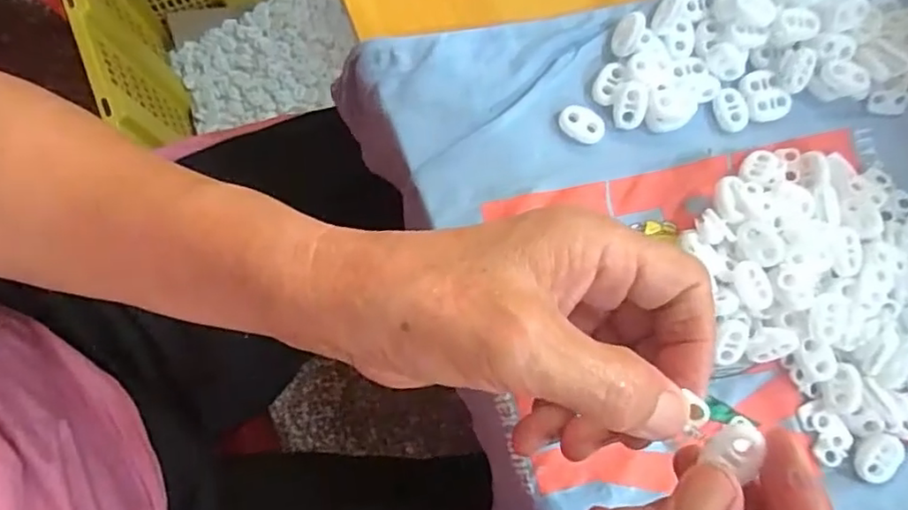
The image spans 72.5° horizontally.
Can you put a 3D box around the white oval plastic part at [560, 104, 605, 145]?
[{"bbox_3d":[0.063,-0.064,0.302,0.023,0.008,0.014,31,79,3],"label":"white oval plastic part"}]

